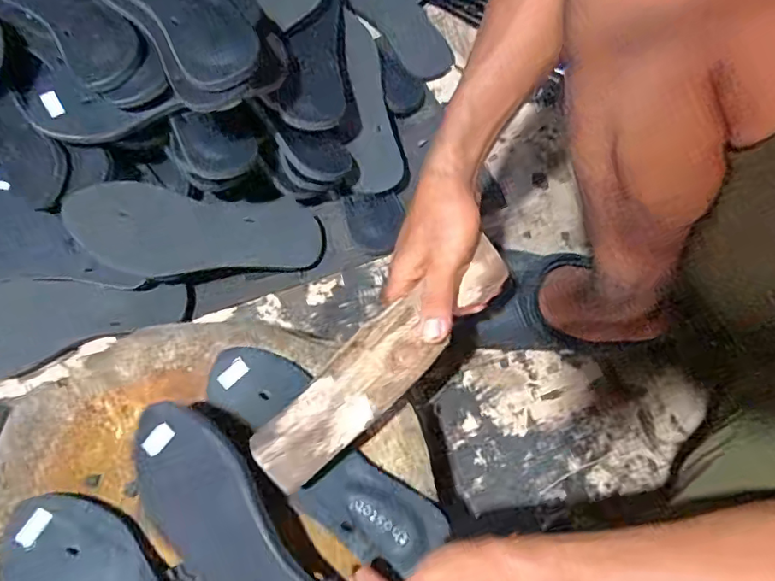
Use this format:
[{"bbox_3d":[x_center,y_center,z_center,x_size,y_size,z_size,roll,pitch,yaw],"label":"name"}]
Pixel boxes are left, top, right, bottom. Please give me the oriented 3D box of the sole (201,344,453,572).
[{"bbox_3d":[-0.057,0.133,0.438,0.227,0.016,0.073,43,73,13],"label":"sole"}]

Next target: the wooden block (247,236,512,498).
[{"bbox_3d":[-0.002,0.051,0.412,0.240,0.026,0.057,-42,76,-8],"label":"wooden block"}]

